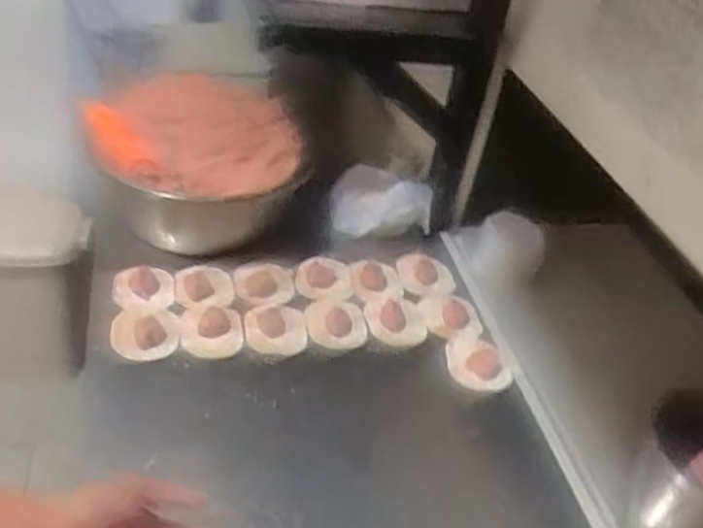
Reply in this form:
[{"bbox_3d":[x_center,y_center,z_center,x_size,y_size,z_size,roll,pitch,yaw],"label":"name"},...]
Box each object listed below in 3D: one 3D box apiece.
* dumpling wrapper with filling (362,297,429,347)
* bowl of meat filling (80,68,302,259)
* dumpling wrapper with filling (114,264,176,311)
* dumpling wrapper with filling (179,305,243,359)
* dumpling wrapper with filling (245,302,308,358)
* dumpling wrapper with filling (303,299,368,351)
[{"bbox_3d":[0.055,0.070,0.927,0.074,0.010,0.083,7,36,-5],"label":"dumpling wrapper with filling"},{"bbox_3d":[-0.198,-0.133,0.995,0.248,0.147,0.240,7,36,-5],"label":"bowl of meat filling"},{"bbox_3d":[-0.255,0.031,0.911,0.074,0.024,0.064,1,37,-13],"label":"dumpling wrapper with filling"},{"bbox_3d":[-0.165,0.079,0.874,0.070,0.013,0.084,1,37,-13],"label":"dumpling wrapper with filling"},{"bbox_3d":[-0.091,0.077,0.891,0.072,0.011,0.087,2,37,-12],"label":"dumpling wrapper with filling"},{"bbox_3d":[-0.019,0.073,0.913,0.072,0.009,0.081,7,36,-5],"label":"dumpling wrapper with filling"}]

